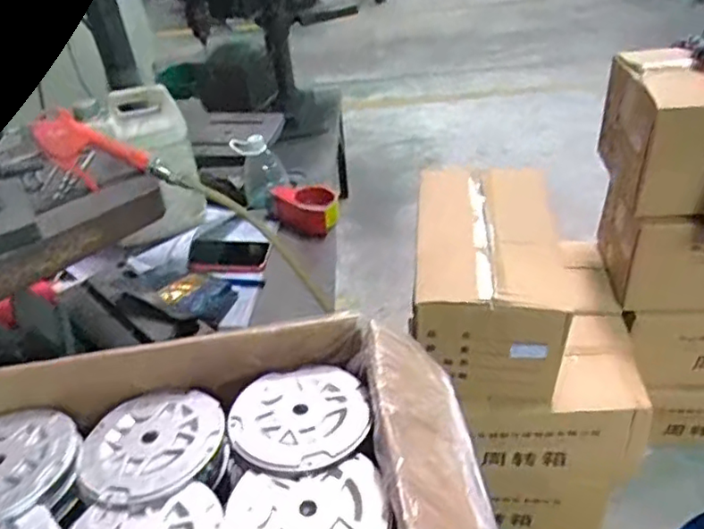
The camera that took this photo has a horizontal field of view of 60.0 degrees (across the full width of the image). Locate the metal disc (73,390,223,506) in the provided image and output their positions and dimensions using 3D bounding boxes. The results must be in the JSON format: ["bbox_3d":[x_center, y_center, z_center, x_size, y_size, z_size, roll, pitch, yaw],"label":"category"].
[{"bbox_3d":[-0.191,0.172,0.584,0.136,0.012,0.118,-21,41,-18],"label":"metal disc"}]

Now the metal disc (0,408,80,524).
[{"bbox_3d":[-0.332,0.190,0.577,0.135,0.018,0.127,-4,38,3],"label":"metal disc"}]

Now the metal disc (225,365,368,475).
[{"bbox_3d":[-0.052,0.146,0.594,0.131,0.014,0.126,-4,38,3],"label":"metal disc"}]

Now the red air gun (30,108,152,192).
[{"bbox_3d":[-0.299,-0.127,0.699,0.122,0.070,0.030,11,31,-27],"label":"red air gun"}]

